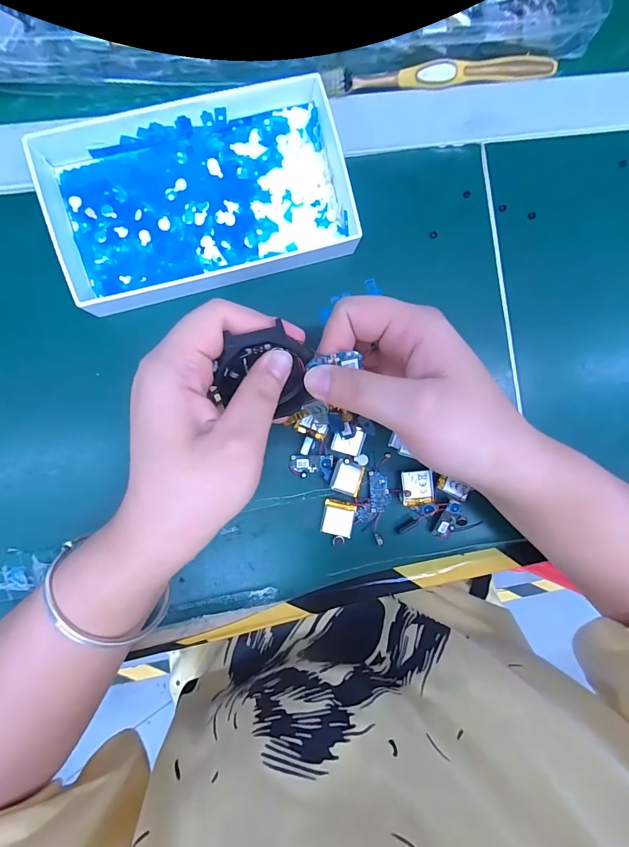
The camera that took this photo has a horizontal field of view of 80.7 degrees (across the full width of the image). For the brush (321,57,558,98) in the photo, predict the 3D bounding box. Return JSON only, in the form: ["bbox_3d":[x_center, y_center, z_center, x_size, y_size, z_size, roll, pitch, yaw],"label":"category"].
[{"bbox_3d":[0.091,-0.239,0.253,0.171,0.007,0.014,-11,93,-5],"label":"brush"}]

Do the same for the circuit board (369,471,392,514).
[{"bbox_3d":[0.045,0.047,0.256,0.014,0.005,0.028,-3,92,-6],"label":"circuit board"}]

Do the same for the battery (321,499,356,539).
[{"bbox_3d":[0.017,0.065,0.254,0.021,0.006,0.023,13,90,-6],"label":"battery"}]

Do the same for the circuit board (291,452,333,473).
[{"bbox_3d":[-0.001,0.027,0.251,0.027,0.004,0.012,-5,92,-5],"label":"circuit board"}]

